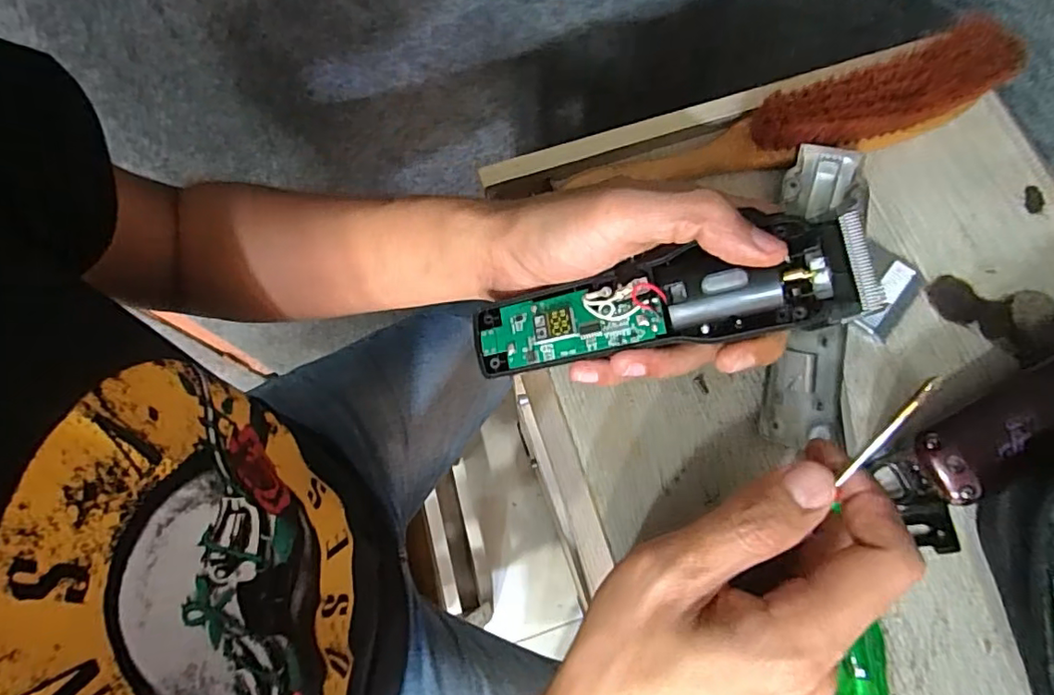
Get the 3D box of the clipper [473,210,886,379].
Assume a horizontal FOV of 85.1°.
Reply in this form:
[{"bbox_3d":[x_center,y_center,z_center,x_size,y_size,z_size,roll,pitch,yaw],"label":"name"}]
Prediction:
[{"bbox_3d":[0.055,-0.018,0.247,0.164,0.022,0.040,-11,72,19],"label":"clipper"}]

